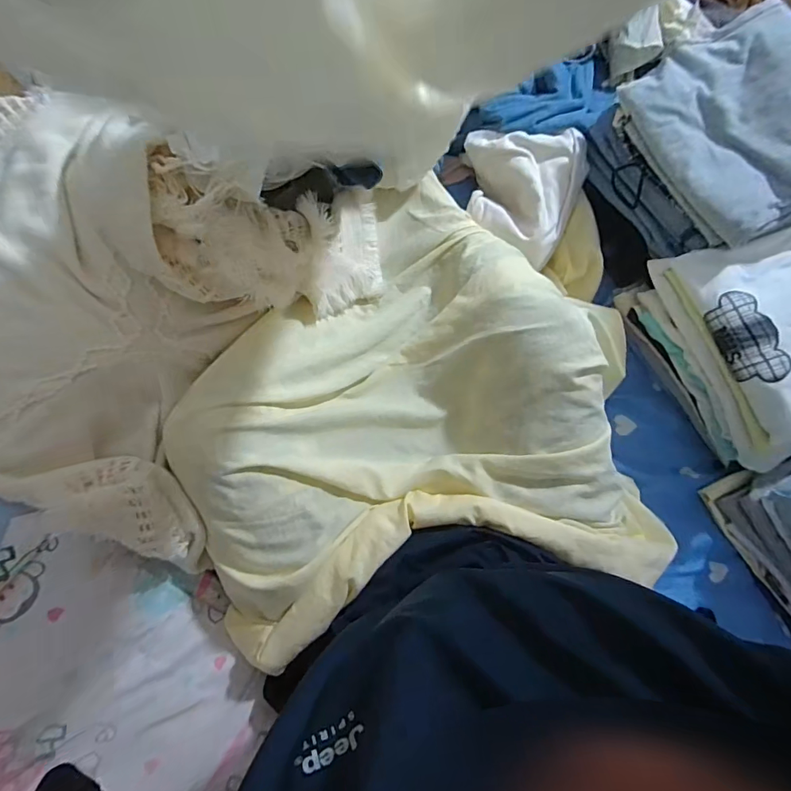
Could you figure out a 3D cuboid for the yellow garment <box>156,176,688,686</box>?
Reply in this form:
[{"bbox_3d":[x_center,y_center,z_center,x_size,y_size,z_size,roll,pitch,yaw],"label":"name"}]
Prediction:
[{"bbox_3d":[0.016,-0.021,0.540,0.523,0.126,0.543,-14,75,-6],"label":"yellow garment"}]

